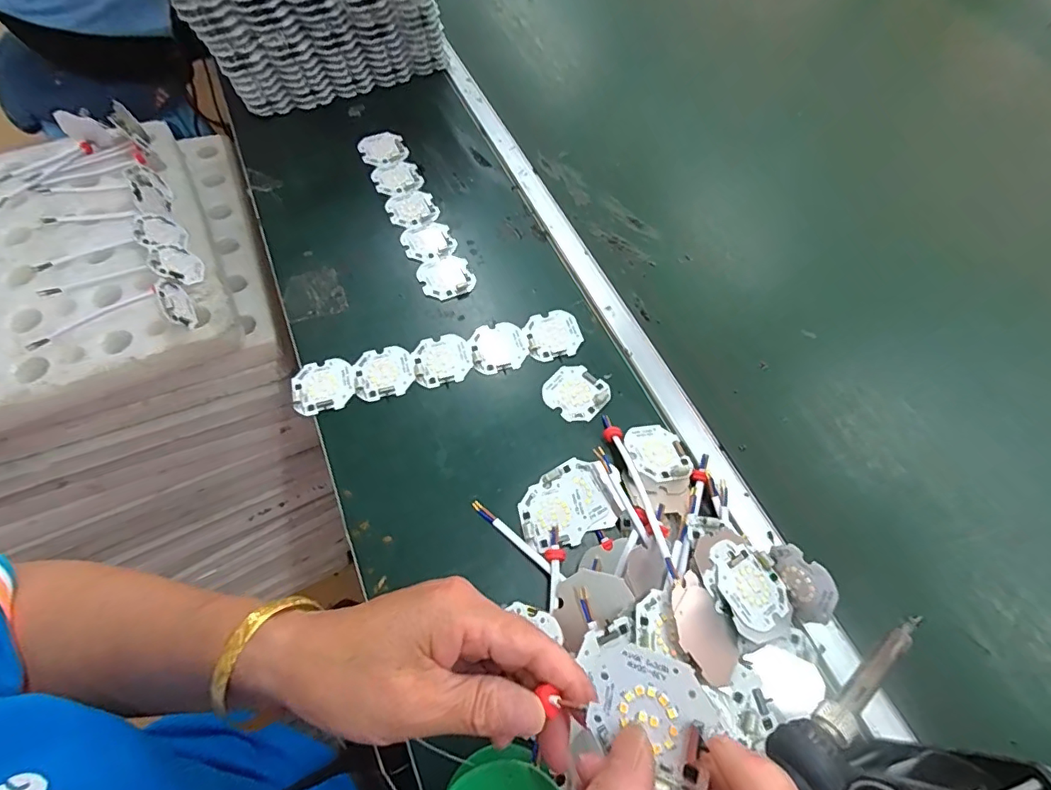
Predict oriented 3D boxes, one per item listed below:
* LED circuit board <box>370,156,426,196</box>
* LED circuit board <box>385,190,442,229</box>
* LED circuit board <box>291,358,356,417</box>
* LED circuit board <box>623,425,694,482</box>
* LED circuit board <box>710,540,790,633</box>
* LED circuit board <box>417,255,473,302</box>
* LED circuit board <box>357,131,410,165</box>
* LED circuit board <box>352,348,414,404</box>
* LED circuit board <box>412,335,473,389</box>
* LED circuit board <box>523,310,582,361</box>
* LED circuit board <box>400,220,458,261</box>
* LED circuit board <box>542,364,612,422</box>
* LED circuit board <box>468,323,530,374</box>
[{"bbox_3d":[-0.131,-0.223,0.530,0.049,0.004,0.048,-27,65,-16],"label":"LED circuit board"},{"bbox_3d":[-0.110,-0.183,0.508,0.046,0.004,0.047,-24,65,-15],"label":"LED circuit board"},{"bbox_3d":[-0.160,-0.007,0.412,0.047,0.006,0.045,-14,65,-11],"label":"LED circuit board"},{"bbox_3d":[0.099,0.043,0.386,0.047,0.004,0.046,-2,52,-16],"label":"LED circuit board"},{"bbox_3d":[0.142,0.119,0.331,0.043,0.004,0.054,-16,64,-30],"label":"LED circuit board"},{"bbox_3d":[-0.071,-0.106,0.467,0.046,0.004,0.046,-23,64,-14],"label":"LED circuit board"},{"bbox_3d":[-0.151,-0.260,0.548,0.047,0.010,0.043,-23,64,-15],"label":"LED circuit board"},{"bbox_3d":[-0.114,-0.019,0.417,0.046,0.004,0.044,-10,62,-8],"label":"LED circuit board"},{"bbox_3d":[-0.068,-0.030,0.425,0.046,0.004,0.045,-10,62,-8],"label":"LED circuit board"},{"bbox_3d":[0.024,-0.052,0.441,0.047,0.004,0.045,-12,62,-9],"label":"LED circuit board"},{"bbox_3d":[-0.092,-0.145,0.489,0.046,0.004,0.047,-22,64,-14],"label":"LED circuit board"},{"bbox_3d":[0.041,-0.001,0.416,0.049,0.004,0.045,41,67,18],"label":"LED circuit board"},{"bbox_3d":[-0.022,-0.041,0.433,0.047,0.004,0.045,-12,62,-9],"label":"LED circuit board"}]

